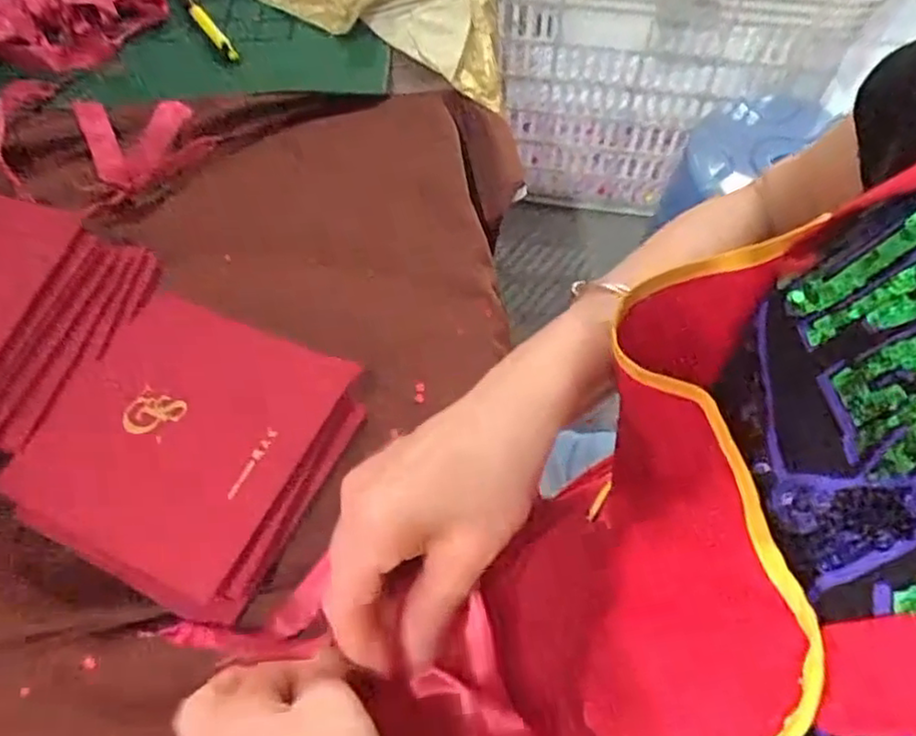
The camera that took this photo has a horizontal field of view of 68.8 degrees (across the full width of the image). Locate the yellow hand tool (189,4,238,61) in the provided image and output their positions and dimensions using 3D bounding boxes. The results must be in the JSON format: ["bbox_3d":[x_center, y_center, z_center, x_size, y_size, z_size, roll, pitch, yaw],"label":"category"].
[{"bbox_3d":[-0.200,-0.277,0.547,0.010,0.011,0.074,-32,65,-16],"label":"yellow hand tool"}]

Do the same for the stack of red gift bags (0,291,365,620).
[{"bbox_3d":[-0.142,0.039,0.364,0.147,0.034,0.147,24,64,13],"label":"stack of red gift bags"}]

